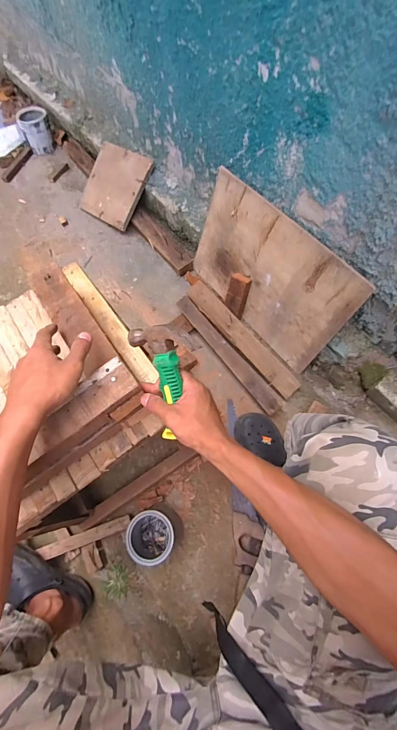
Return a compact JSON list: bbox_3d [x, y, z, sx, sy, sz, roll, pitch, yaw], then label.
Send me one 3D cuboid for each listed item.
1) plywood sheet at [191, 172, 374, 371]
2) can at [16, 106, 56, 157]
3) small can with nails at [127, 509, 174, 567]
[{"bbox_3d":[0.179,-0.248,0.899,0.014,0.333,0.492,-29,68,-32],"label":"plywood sheet"},{"bbox_3d":[-0.658,-0.965,1.336,0.112,0.117,0.114,-8,70,2],"label":"can"},{"bbox_3d":[-0.110,0.407,0.781,0.111,0.133,0.106,-2,70,5],"label":"small can with nails"}]

